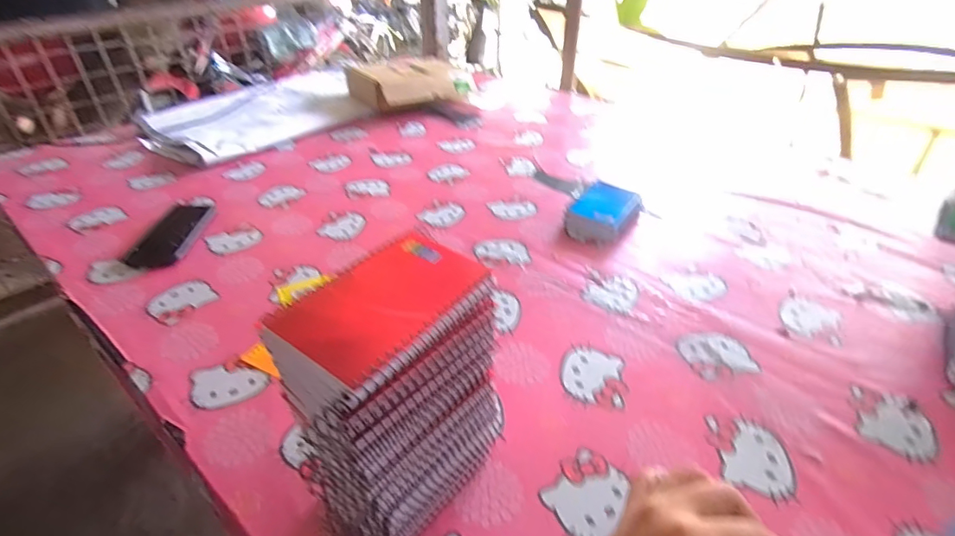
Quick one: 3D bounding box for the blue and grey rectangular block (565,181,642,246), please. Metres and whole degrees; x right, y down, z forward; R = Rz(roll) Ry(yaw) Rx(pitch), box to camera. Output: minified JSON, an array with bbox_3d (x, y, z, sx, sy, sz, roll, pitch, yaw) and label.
[{"bbox_3d":[0.209,-0.095,0.798,0.096,0.044,0.146,20,40,24],"label":"blue and grey rectangular block"}]

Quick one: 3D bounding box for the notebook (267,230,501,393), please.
[{"bbox_3d":[-0.059,0.018,0.312,0.085,0.011,0.129,24,43,29],"label":"notebook"}]

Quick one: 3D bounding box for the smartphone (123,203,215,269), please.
[{"bbox_3d":[-0.479,-0.062,0.768,0.086,0.012,0.180,0,36,-2],"label":"smartphone"}]

